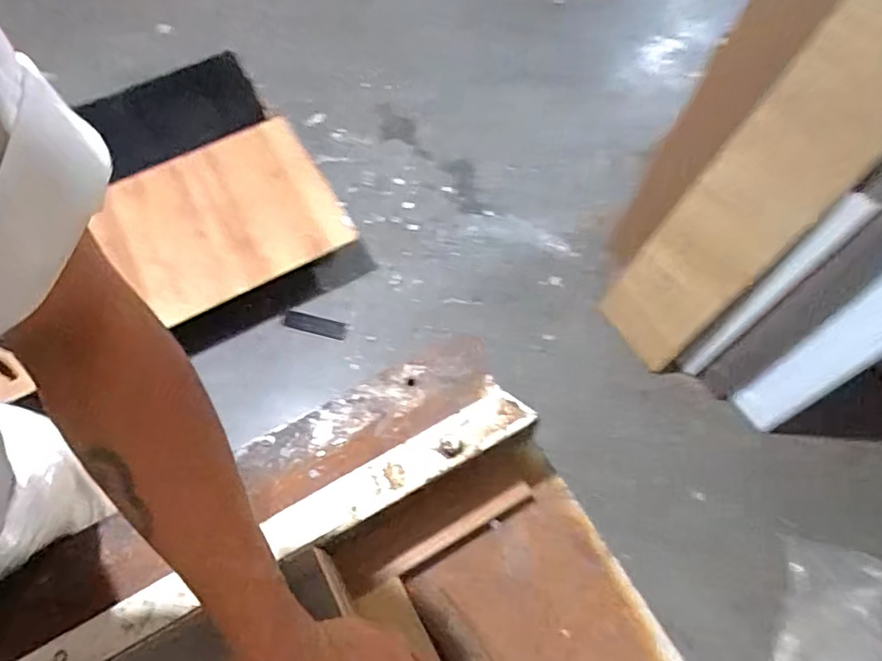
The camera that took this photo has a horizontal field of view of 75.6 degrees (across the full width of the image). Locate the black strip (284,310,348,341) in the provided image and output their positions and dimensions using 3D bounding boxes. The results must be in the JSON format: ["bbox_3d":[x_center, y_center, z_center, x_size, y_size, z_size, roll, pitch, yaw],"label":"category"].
[{"bbox_3d":[-0.344,-0.012,1.550,0.191,0.013,0.057,13,60,17],"label":"black strip"}]

